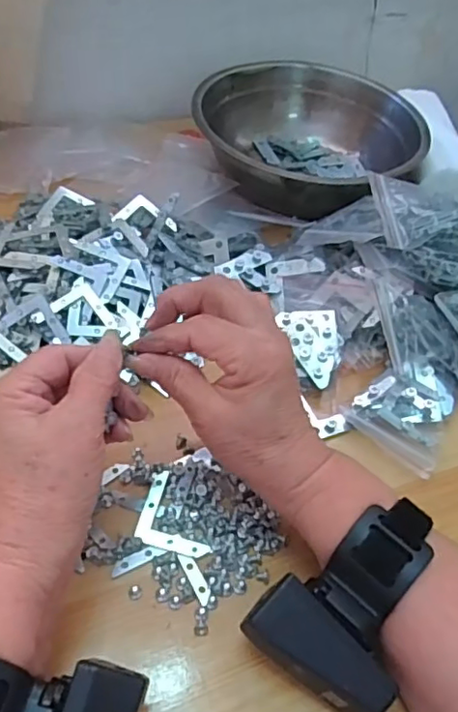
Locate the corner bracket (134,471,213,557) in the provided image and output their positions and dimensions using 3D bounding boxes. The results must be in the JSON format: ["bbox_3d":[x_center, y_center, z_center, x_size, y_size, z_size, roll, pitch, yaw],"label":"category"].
[{"bbox_3d":[-0.037,0.094,0.335,0.031,0.004,0.054,-25,59,-17],"label":"corner bracket"}]

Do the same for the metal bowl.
[{"bbox_3d":[0.071,-0.207,0.561,0.184,0.073,0.192,0,50,0],"label":"metal bowl"}]

